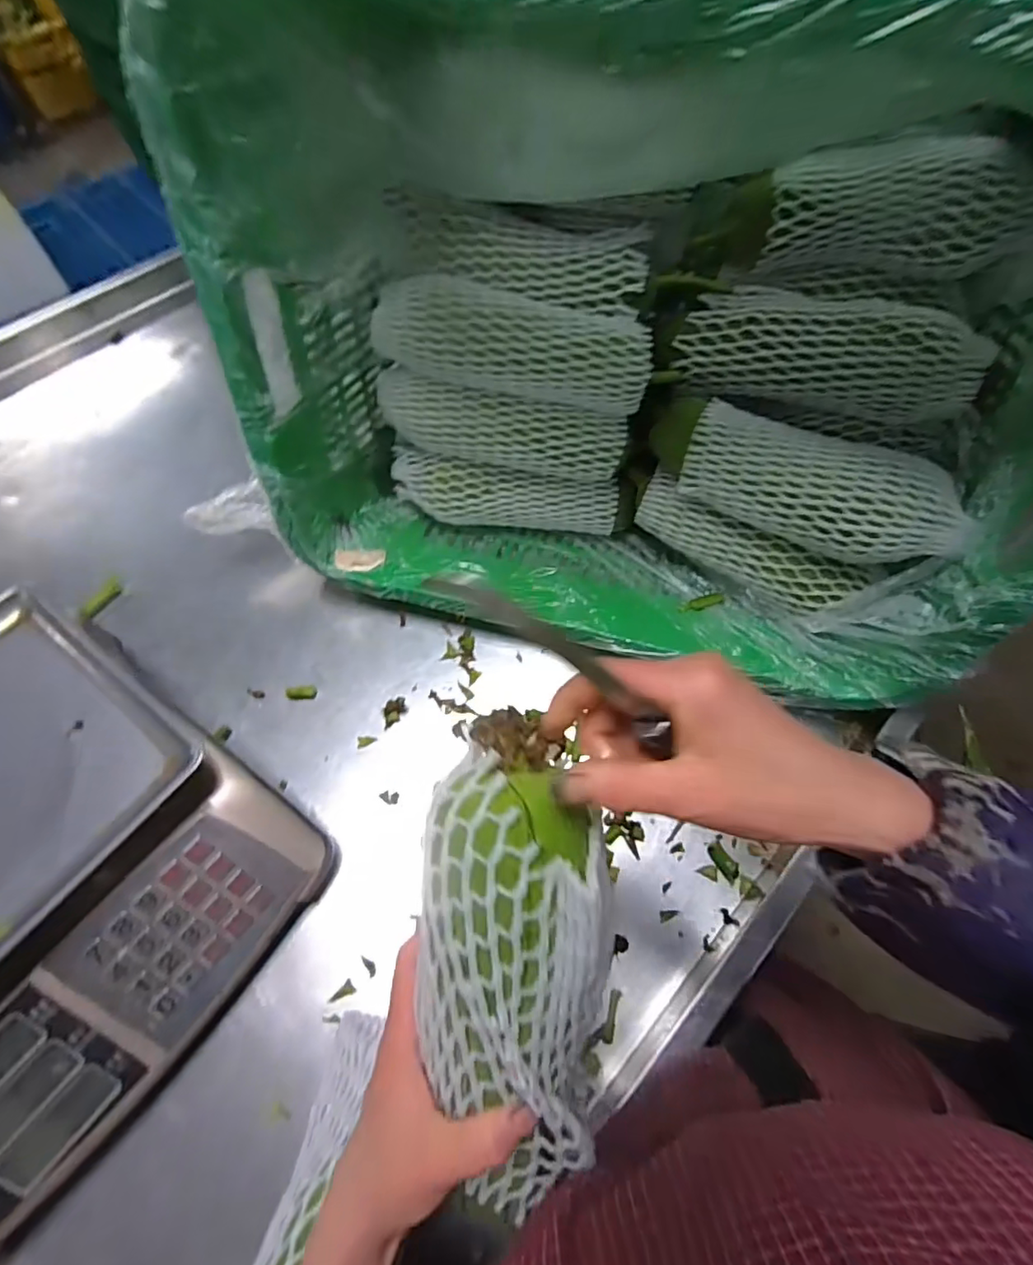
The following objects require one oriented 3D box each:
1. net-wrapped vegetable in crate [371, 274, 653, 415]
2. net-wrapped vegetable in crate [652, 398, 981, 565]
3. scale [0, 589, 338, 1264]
[{"bbox_3d":[-0.001,-0.246,0.486,0.232,0.082,0.068,3,63,1],"label":"net-wrapped vegetable in crate"},{"bbox_3d":[0.236,-0.128,0.477,0.254,0.067,0.069,29,66,13],"label":"net-wrapped vegetable in crate"},{"bbox_3d":[-0.374,0.194,0.418,0.340,0.127,0.330,32,67,14],"label":"scale"}]

